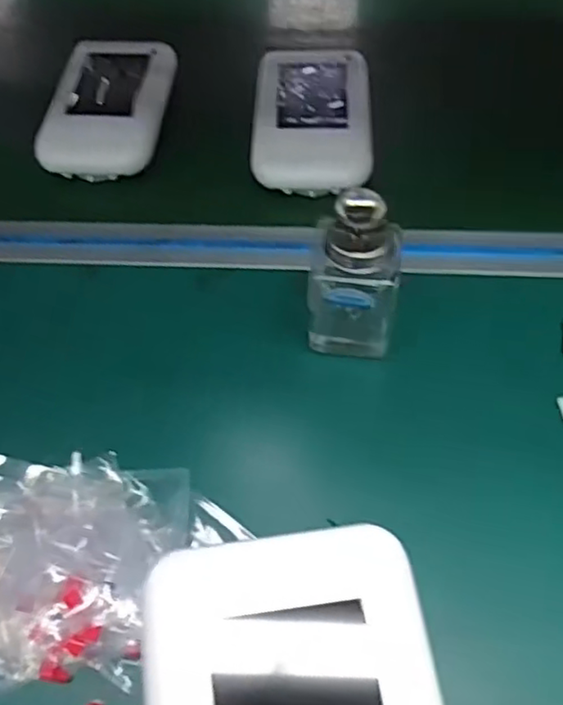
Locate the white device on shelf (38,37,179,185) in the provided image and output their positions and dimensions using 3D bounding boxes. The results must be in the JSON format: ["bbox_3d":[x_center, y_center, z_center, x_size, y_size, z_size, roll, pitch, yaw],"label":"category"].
[{"bbox_3d":[-0.150,-0.220,0.571,0.098,0.022,0.161,5,61,5],"label":"white device on shelf"}]

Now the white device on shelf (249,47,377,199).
[{"bbox_3d":[0.026,-0.197,0.550,0.096,0.021,0.153,0,61,3],"label":"white device on shelf"}]

